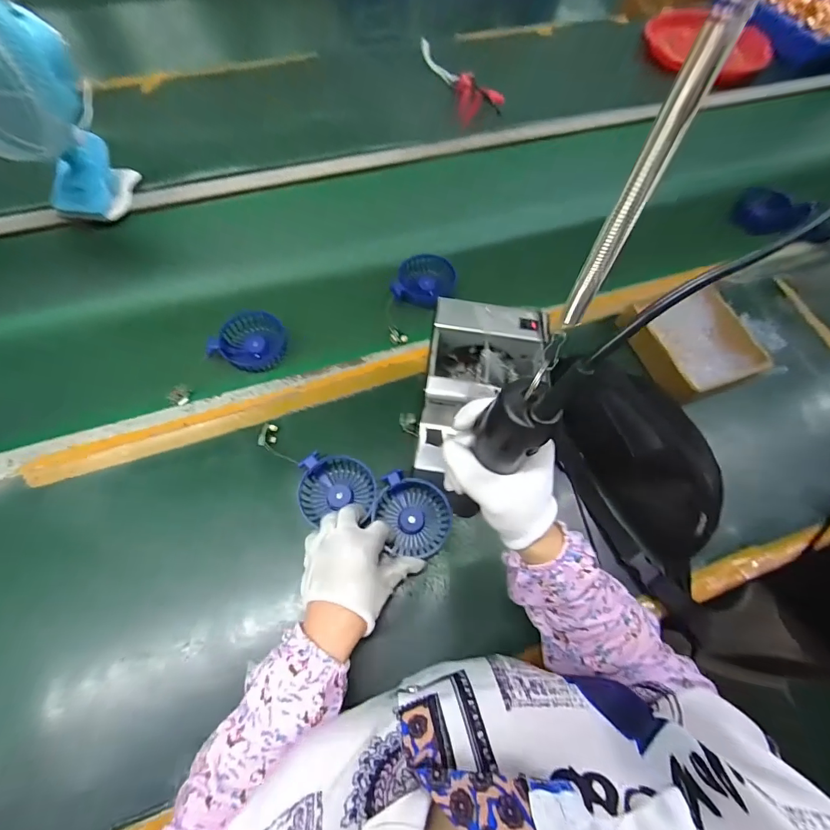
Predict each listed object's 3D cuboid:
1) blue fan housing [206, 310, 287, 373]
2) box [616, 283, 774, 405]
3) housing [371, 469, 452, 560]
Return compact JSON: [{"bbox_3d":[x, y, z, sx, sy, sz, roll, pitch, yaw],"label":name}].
[{"bbox_3d":[-0.229,-0.104,0.577,0.092,0.034,0.089,1,65,-1],"label":"blue fan housing"},{"bbox_3d":[0.390,-0.104,0.573,0.136,0.049,0.163,-16,66,-9],"label":"box"},{"bbox_3d":[-0.002,0.117,0.473,0.087,0.036,0.085,11,65,4],"label":"housing"}]

